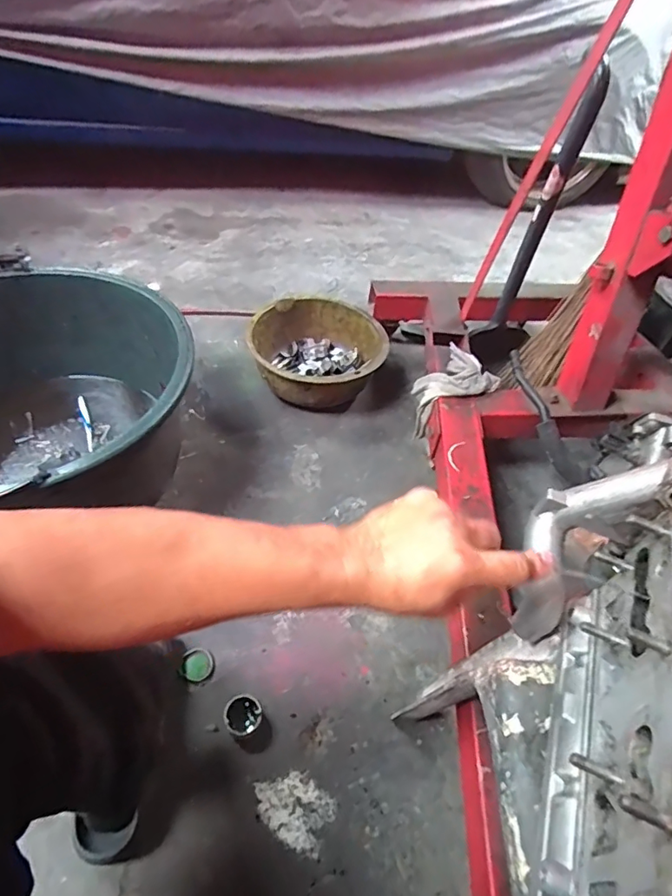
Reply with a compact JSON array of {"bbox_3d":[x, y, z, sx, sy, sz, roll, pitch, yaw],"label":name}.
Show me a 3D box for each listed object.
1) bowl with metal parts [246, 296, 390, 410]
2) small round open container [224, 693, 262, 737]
[{"bbox_3d":[-0.042,-0.210,1.205,0.289,0.138,0.279,2,48,-3],"label":"bowl with metal parts"},{"bbox_3d":[-0.134,0.388,0.749,0.054,0.014,0.051,2,48,-3],"label":"small round open container"}]

